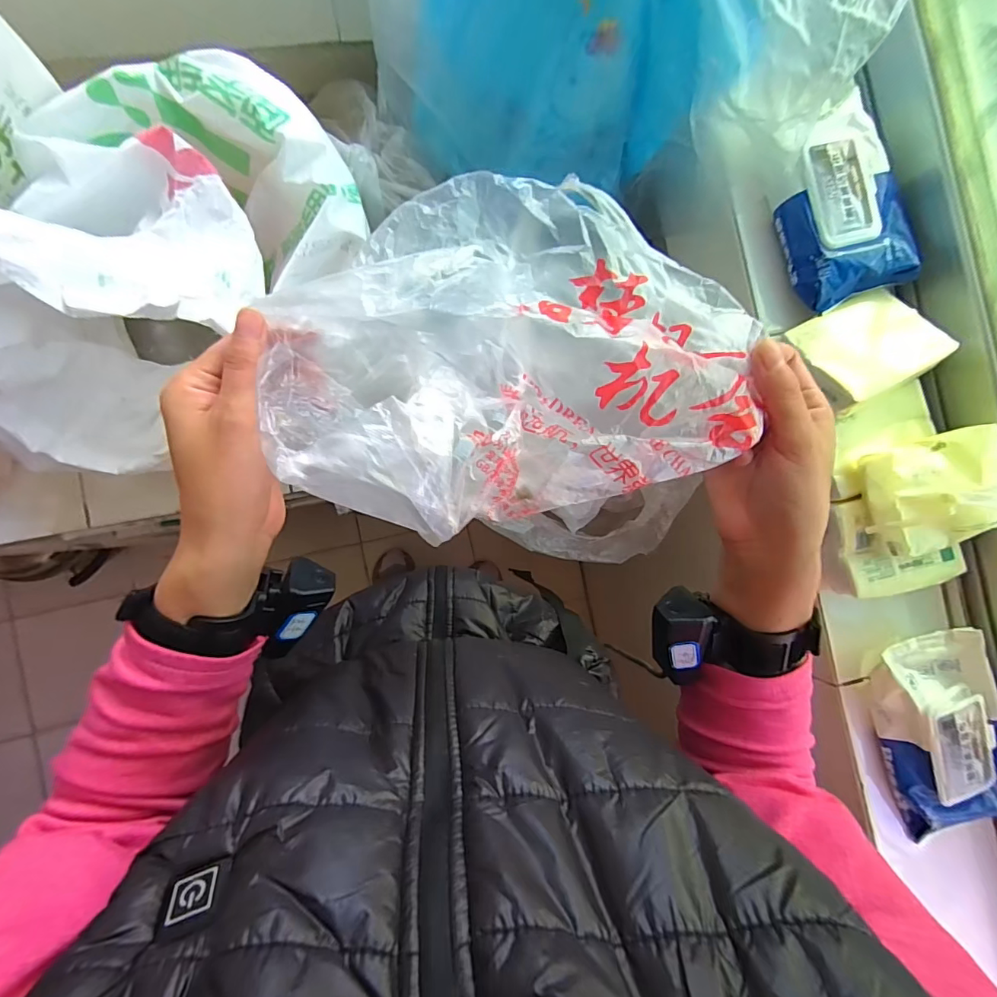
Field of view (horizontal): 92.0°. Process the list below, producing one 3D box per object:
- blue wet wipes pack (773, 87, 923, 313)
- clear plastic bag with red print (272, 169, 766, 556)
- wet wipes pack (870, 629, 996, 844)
[{"bbox_3d":[0.307,-0.262,0.429,0.104,0.036,0.162,-18,90,-7],"label":"blue wet wipes pack"},{"bbox_3d":[0.009,-0.069,0.236,0.239,0.062,0.179,7,87,-6],"label":"clear plastic bag with red print"},{"bbox_3d":[0.393,0.205,0.418,0.105,0.038,0.178,-13,89,-7],"label":"wet wipes pack"}]

